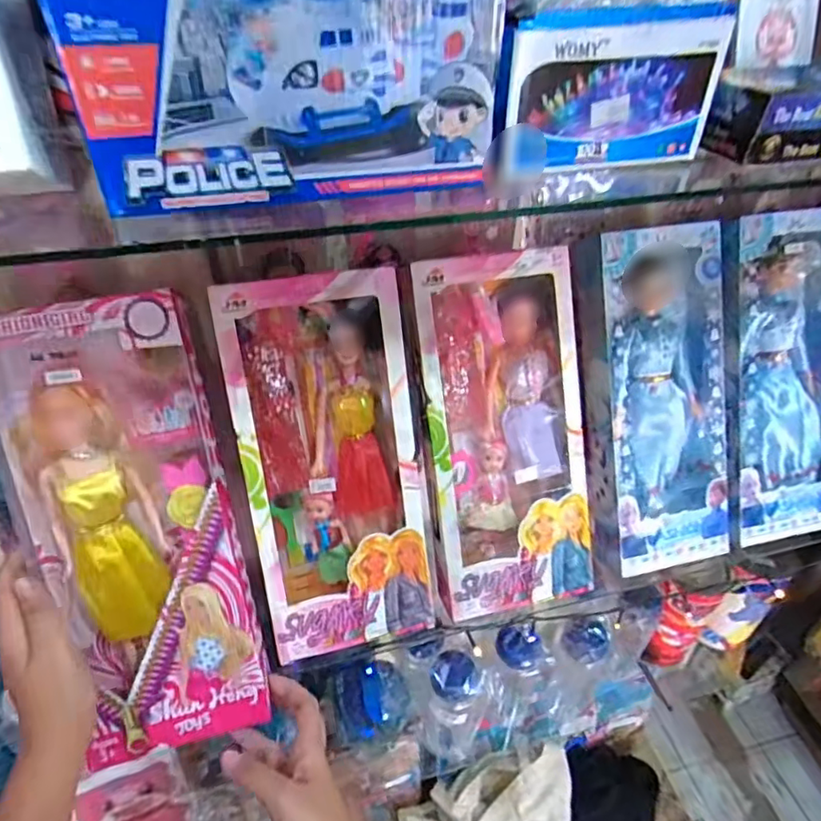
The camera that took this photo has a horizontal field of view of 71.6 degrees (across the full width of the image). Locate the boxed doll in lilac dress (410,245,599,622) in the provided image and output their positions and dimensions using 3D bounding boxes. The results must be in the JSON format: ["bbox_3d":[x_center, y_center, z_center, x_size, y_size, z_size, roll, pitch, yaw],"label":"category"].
[{"bbox_3d":[0.084,0.022,0.520,0.142,0.312,0.052,-9,8,-12],"label":"boxed doll in lilac dress"}]

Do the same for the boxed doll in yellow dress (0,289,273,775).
[{"bbox_3d":[-0.209,0.093,0.430,0.142,0.337,0.073,-15,10,-18],"label":"boxed doll in yellow dress"}]

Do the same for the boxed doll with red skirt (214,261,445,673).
[{"bbox_3d":[-0.065,0.048,0.489,0.143,0.317,0.059,-10,13,-13],"label":"boxed doll with red skirt"}]

